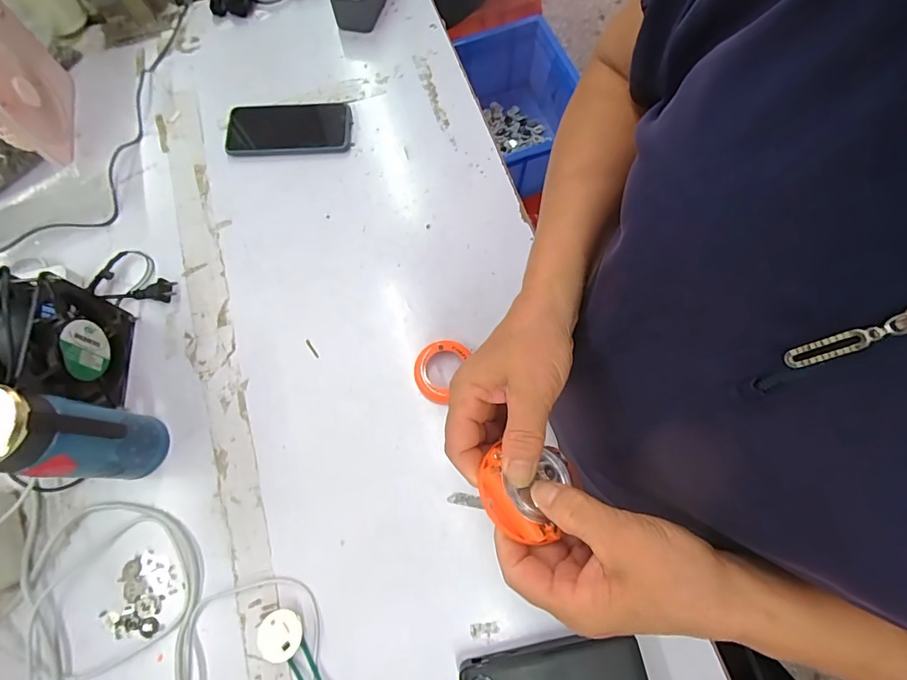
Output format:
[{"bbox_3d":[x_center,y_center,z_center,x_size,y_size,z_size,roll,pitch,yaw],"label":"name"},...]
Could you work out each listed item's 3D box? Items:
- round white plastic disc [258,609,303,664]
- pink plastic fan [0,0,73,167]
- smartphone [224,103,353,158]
[{"bbox_3d":[-0.156,0.266,0.403,0.039,0.021,0.038,37,77,12],"label":"round white plastic disc"},{"bbox_3d":[-0.532,-0.315,0.538,0.032,0.136,0.163,-15,72,-3],"label":"pink plastic fan"},{"bbox_3d":[-0.214,-0.275,0.580,0.162,0.014,0.077,-1,72,1],"label":"smartphone"}]

